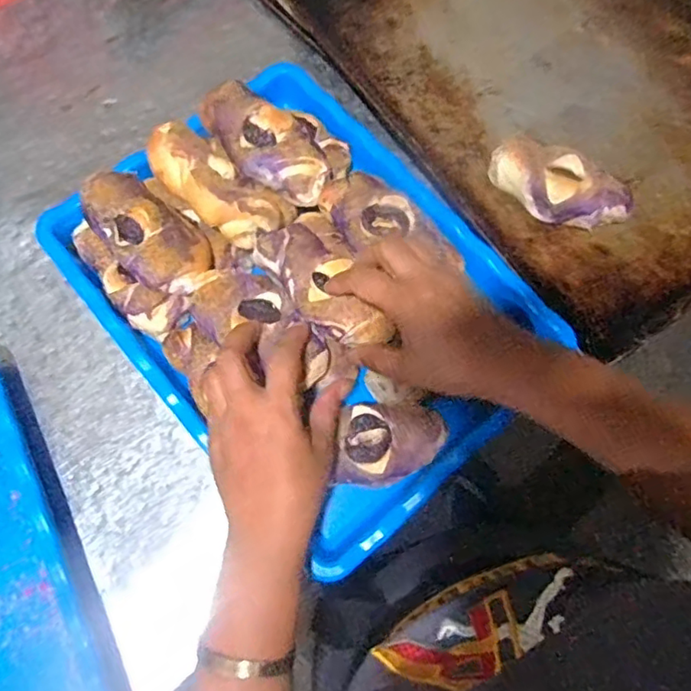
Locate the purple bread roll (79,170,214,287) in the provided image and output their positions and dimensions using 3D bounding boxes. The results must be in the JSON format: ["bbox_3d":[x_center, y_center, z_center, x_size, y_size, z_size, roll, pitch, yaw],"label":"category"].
[{"bbox_3d":[-0.155,-0.093,0.447,0.060,0.036,0.105,-39,79,-13],"label":"purple bread roll"}]

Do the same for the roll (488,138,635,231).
[{"bbox_3d":[0.183,-0.136,0.497,0.115,0.033,0.057,38,76,10],"label":"roll"}]

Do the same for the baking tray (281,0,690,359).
[{"bbox_3d":[0.194,-0.279,0.547,0.345,0.037,0.517,-34,77,-10],"label":"baking tray"}]

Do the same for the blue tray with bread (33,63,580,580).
[{"bbox_3d":[-0.028,-0.051,0.459,0.274,0.070,0.358,-41,78,-12],"label":"blue tray with bread"}]

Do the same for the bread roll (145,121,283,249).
[{"bbox_3d":[-0.109,-0.124,0.479,0.120,0.065,0.058,31,74,6],"label":"bread roll"}]

